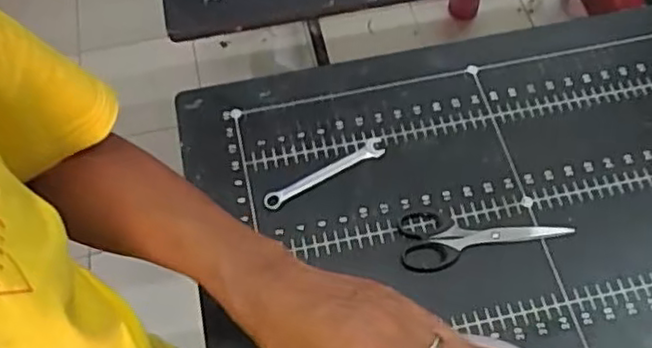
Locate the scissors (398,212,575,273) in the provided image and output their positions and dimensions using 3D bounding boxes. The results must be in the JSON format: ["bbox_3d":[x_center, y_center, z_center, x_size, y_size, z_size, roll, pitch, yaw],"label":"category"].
[{"bbox_3d":[0.141,0.056,0.598,0.148,0.004,0.056,-4,60,-2],"label":"scissors"}]

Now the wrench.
[{"bbox_3d":[0.000,-0.001,0.636,0.126,0.010,0.020,-29,64,-15],"label":"wrench"}]

